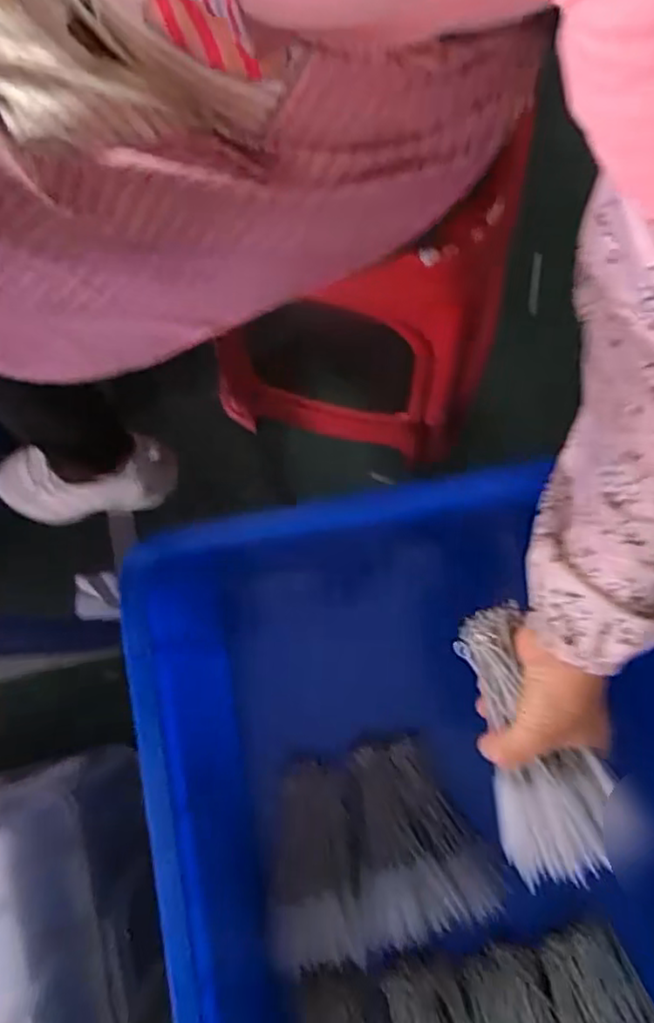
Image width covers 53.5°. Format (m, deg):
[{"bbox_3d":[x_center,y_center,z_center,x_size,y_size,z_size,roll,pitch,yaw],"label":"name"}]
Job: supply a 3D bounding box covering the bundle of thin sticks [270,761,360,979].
[{"bbox_3d":[-0.015,0.333,0.622,0.082,0.040,0.172,-2,52,0],"label":"bundle of thin sticks"}]

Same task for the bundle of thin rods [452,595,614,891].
[{"bbox_3d":[0.135,0.150,0.434,0.072,0.046,0.168,-13,71,-2],"label":"bundle of thin rods"}]

